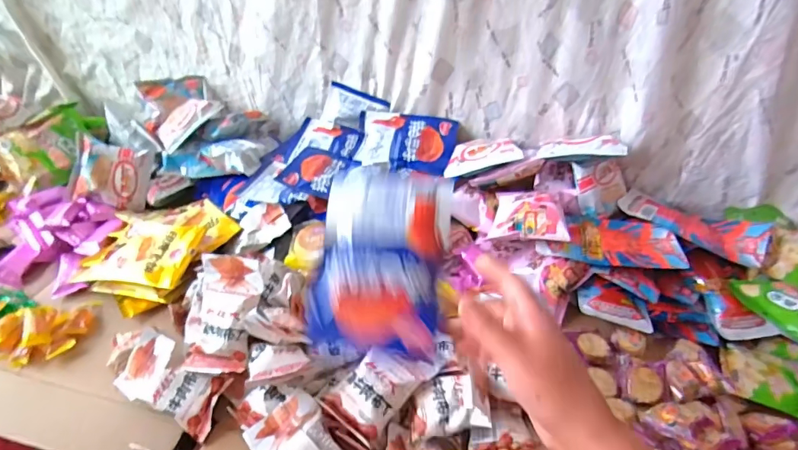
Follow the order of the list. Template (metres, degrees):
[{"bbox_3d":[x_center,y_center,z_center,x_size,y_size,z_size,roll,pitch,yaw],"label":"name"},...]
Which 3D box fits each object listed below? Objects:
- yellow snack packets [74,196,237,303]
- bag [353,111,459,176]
[{"bbox_3d":[-0.359,0.023,0.677,0.217,0.062,0.185,13,40,12],"label":"yellow snack packets"},{"bbox_3d":[0.010,-0.147,0.770,0.170,0.030,0.115,11,62,9],"label":"bag"}]

